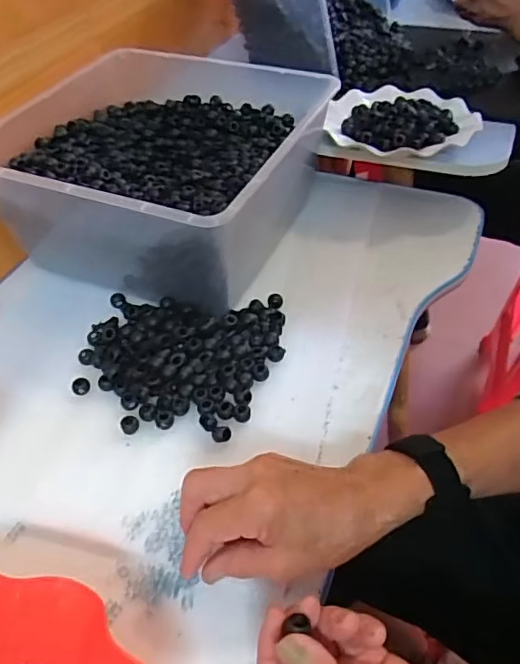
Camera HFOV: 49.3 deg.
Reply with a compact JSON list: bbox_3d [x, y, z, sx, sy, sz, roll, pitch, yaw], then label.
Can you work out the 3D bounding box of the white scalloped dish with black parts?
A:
[{"bbox_3d":[0.169,-0.262,0.682,0.181,0.031,0.159,10,47,13],"label":"white scalloped dish with black parts"}]

